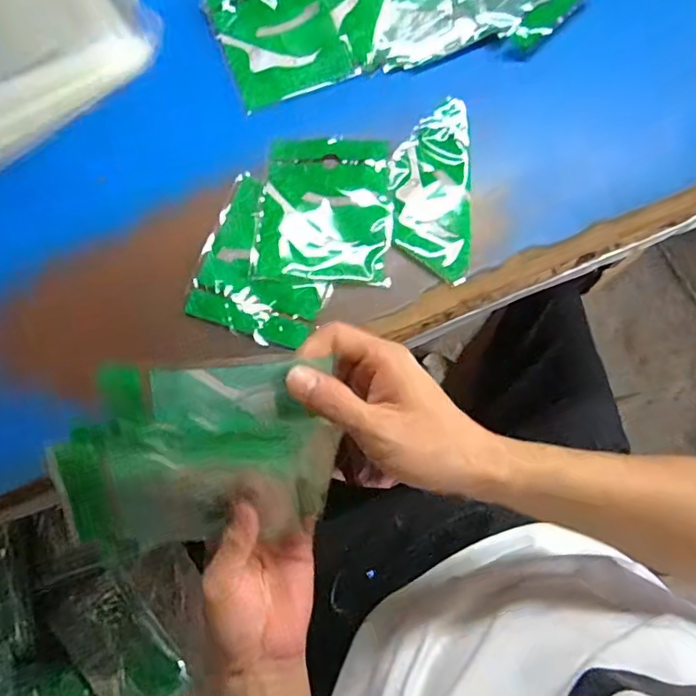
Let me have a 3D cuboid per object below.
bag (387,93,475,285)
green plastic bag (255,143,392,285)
[{"bbox_3d":[0.068,-0.130,0.444,0.064,0.016,0.154,1,76,3],"label":"bag"},{"bbox_3d":[-0.017,-0.115,0.445,0.106,0.014,0.128,4,76,3],"label":"green plastic bag"}]

